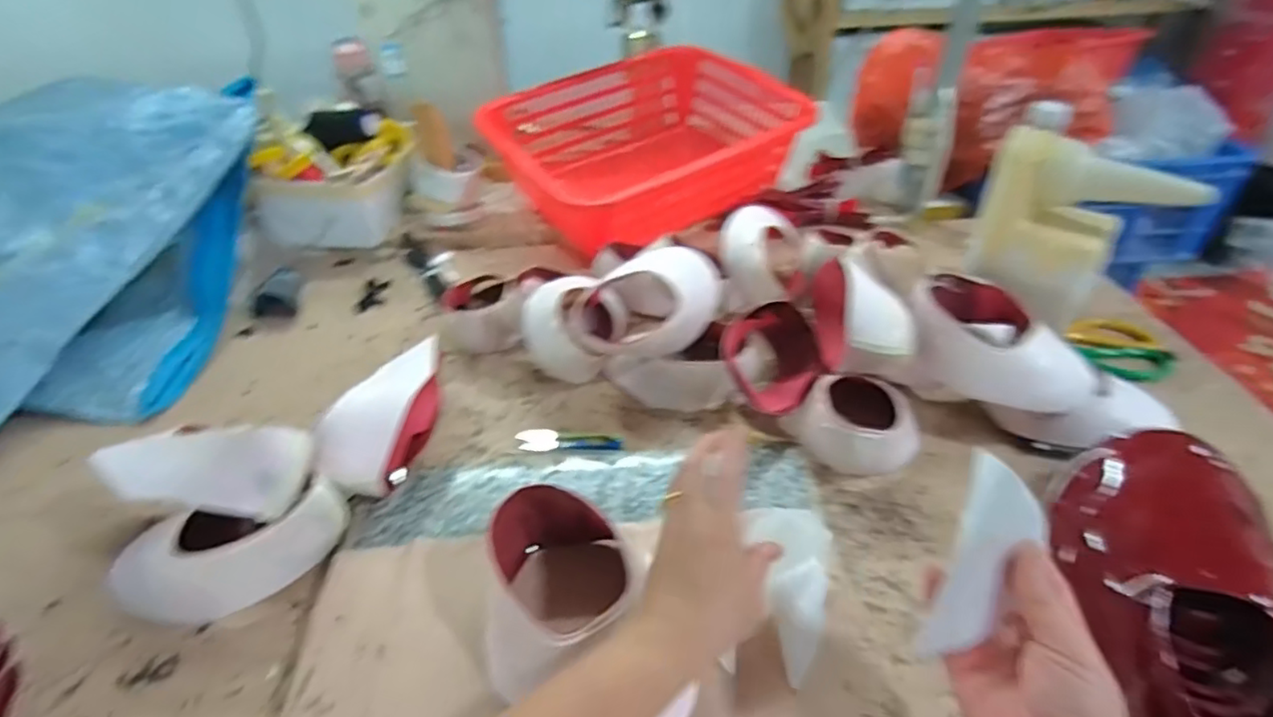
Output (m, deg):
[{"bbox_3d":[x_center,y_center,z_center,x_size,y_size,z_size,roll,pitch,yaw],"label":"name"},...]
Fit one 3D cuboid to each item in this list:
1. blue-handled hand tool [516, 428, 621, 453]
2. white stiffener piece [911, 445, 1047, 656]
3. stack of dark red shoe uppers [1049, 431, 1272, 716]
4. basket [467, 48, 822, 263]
[{"bbox_3d":[-0.066,0.081,0.630,0.104,0.007,0.033,0,38,2],"label":"blue-handled hand tool"},{"bbox_3d":[0.197,0.113,0.354,0.043,0.008,0.119,11,74,43],"label":"white stiffener piece"},{"bbox_3d":[0.368,0.153,0.445,0.126,0.071,0.287,17,42,22],"label":"stack of dark red shoe uppers"},{"bbox_3d":[0.018,-0.310,0.973,0.460,0.182,0.340,-18,41,-20],"label":"basket"}]

